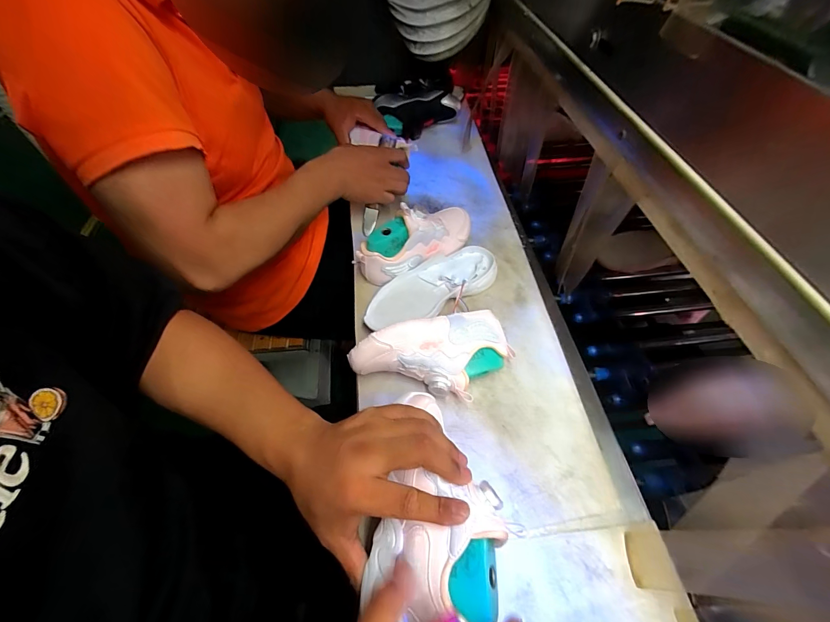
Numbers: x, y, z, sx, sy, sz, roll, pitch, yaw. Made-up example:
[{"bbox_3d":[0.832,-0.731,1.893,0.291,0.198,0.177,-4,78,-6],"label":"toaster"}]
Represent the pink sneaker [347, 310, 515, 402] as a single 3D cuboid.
[{"bbox_3d":[0.022,0.062,0.418,0.186,0.073,0.085,-13,54,-10],"label":"pink sneaker"}]

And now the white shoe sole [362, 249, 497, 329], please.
[{"bbox_3d":[0.023,-0.033,0.514,0.206,0.032,0.078,-22,56,-16],"label":"white shoe sole"}]

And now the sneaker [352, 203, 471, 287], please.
[{"bbox_3d":[0.004,-0.112,0.535,0.191,0.092,0.071,-25,57,-18],"label":"sneaker"}]

